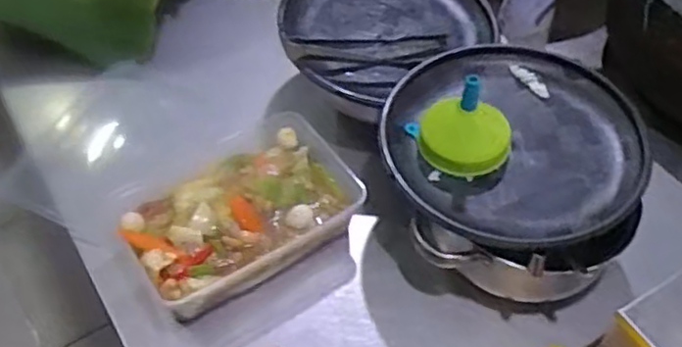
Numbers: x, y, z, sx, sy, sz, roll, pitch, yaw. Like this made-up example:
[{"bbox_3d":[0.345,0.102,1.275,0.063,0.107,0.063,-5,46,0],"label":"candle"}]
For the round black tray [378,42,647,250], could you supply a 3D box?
[{"bbox_3d":[0.165,-0.037,0.658,0.234,0.033,0.254,1,51,-1],"label":"round black tray"}]

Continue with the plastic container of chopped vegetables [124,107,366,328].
[{"bbox_3d":[-0.098,0.040,0.678,0.226,0.054,0.156,-34,60,-26],"label":"plastic container of chopped vegetables"}]

